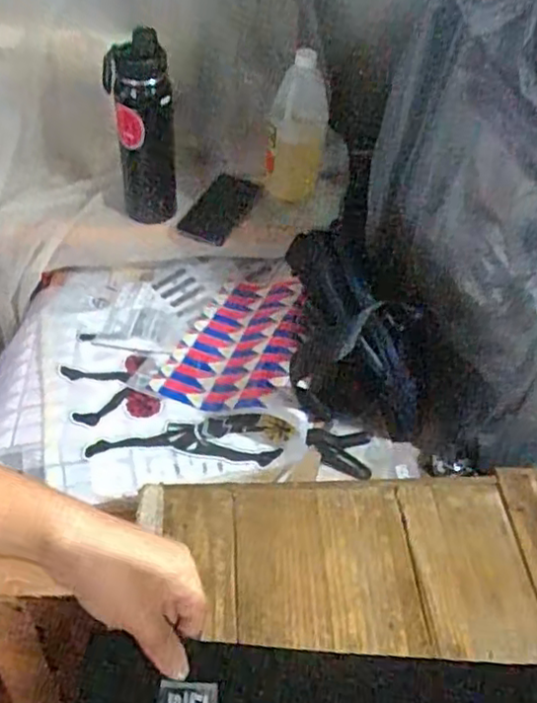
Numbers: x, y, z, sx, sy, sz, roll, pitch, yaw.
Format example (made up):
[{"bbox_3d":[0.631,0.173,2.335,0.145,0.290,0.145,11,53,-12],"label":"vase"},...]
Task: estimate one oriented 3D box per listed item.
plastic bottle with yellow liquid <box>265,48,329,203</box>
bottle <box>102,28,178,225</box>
[{"bbox_3d":[0.044,-0.339,1.041,0.092,0.213,0.077,8,46,0],"label":"plastic bottle with yellow liquid"},{"bbox_3d":[-0.185,-0.305,0.984,0.094,0.285,0.062,-3,47,-11],"label":"bottle"}]

